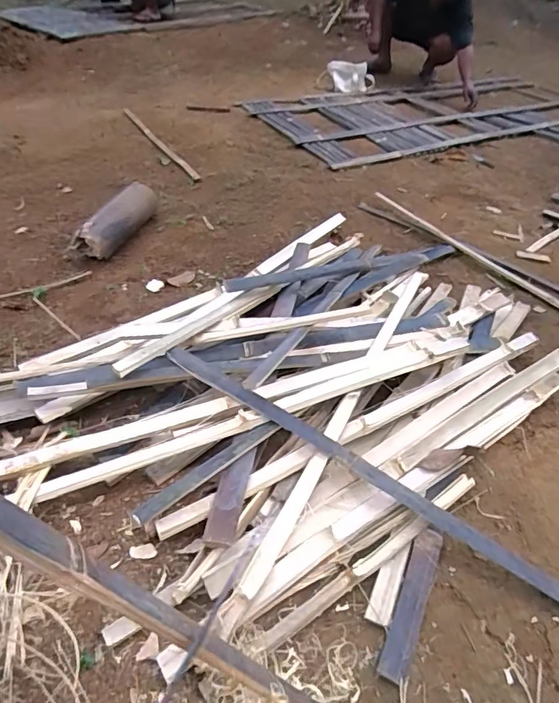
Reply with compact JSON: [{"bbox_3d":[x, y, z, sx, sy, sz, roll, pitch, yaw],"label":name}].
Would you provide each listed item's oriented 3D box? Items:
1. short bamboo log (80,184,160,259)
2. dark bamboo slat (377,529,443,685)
[{"bbox_3d":[-0.467,-0.373,1.383,0.098,0.097,0.321,15,44,8],"label":"short bamboo log"},{"bbox_3d":[0.197,0.365,0.702,0.043,0.007,0.221,28,52,7],"label":"dark bamboo slat"}]

